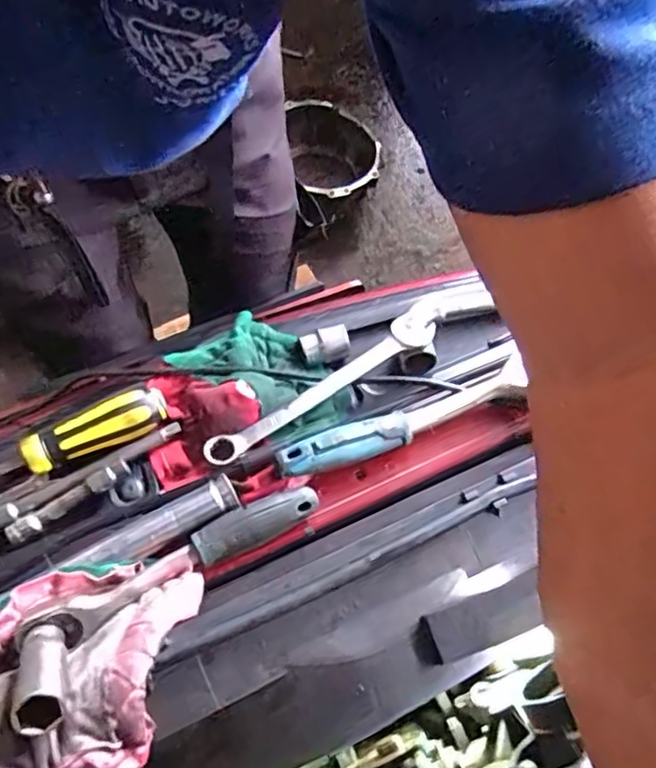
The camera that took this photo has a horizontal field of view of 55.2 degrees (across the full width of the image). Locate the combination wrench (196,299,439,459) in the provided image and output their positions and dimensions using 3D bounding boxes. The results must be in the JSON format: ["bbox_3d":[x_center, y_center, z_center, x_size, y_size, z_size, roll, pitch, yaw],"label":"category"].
[{"bbox_3d":[0.002,0.000,0.494,0.218,0.014,0.034,-35,71,-18],"label":"combination wrench"}]

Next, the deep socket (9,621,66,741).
[{"bbox_3d":[-0.159,0.159,0.344,0.026,0.021,0.072,-22,26,-13],"label":"deep socket"}]

